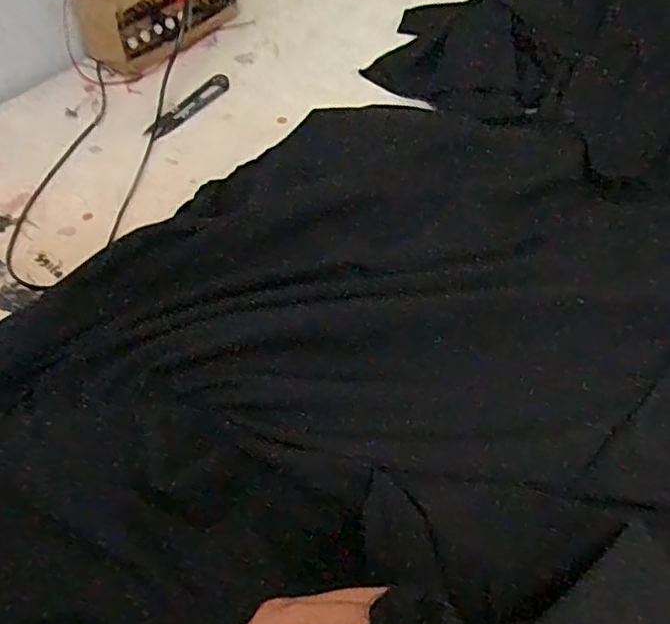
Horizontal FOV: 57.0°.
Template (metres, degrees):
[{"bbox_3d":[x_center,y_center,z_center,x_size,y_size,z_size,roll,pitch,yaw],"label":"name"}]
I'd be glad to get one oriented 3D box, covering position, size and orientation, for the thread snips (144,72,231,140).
[{"bbox_3d":[-0.152,-0.216,0.648,0.023,0.005,0.118,35,59,4],"label":"thread snips"}]

